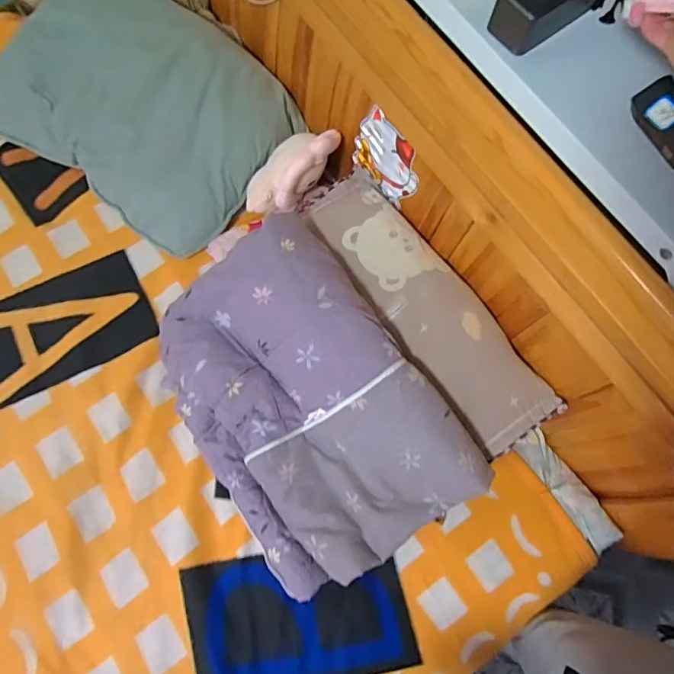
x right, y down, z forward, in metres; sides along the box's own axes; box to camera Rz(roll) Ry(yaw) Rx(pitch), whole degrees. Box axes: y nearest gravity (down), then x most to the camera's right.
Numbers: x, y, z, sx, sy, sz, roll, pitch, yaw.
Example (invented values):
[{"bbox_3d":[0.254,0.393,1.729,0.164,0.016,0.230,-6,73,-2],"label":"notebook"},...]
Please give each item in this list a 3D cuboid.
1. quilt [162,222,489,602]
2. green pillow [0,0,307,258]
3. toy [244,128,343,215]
[{"bbox_3d":[-0.052,0.088,0.728,0.326,0.124,0.496,-31,77,-11],"label":"quilt"},{"bbox_3d":[-0.355,-0.437,0.902,0.516,0.126,0.393,33,78,6],"label":"green pillow"},{"bbox_3d":[-0.082,-0.282,0.844,0.110,0.107,0.150,32,75,7],"label":"toy"}]

